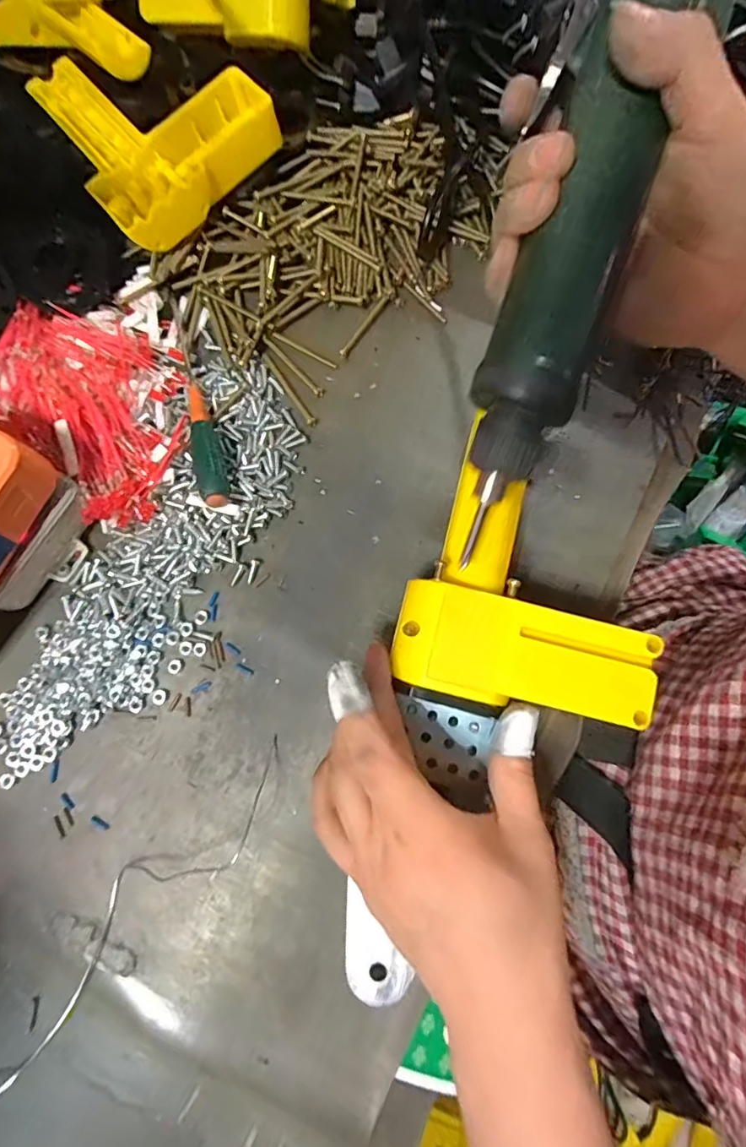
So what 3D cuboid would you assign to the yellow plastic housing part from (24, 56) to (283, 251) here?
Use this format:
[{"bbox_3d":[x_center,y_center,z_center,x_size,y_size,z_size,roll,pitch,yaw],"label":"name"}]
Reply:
[{"bbox_3d":[-0.134,-0.283,0.311,0.114,0.031,0.144,-31,79,-8],"label":"yellow plastic housing part"}]

